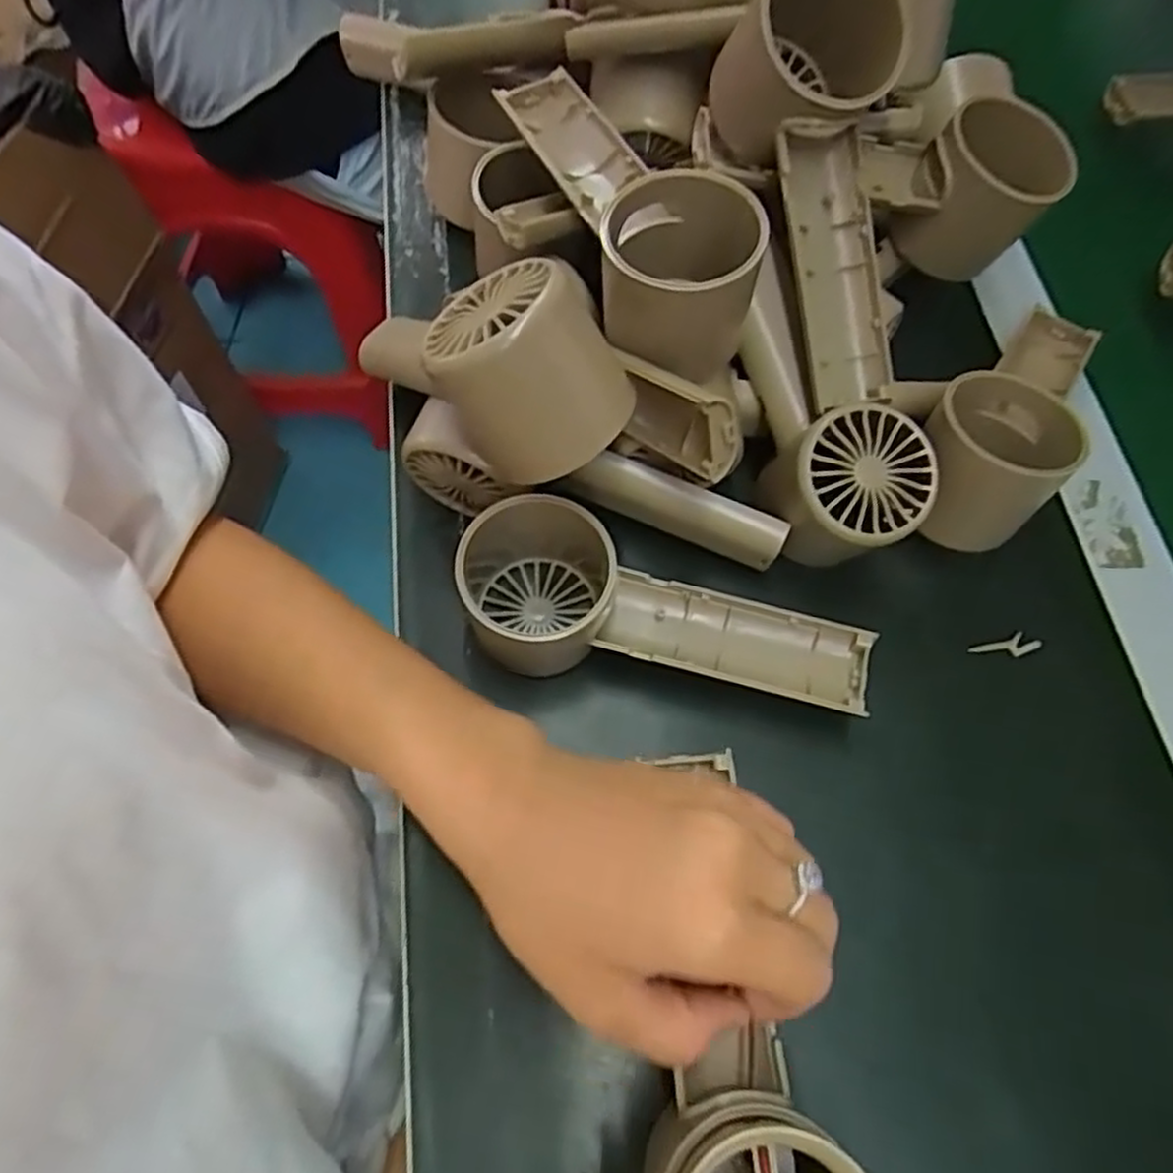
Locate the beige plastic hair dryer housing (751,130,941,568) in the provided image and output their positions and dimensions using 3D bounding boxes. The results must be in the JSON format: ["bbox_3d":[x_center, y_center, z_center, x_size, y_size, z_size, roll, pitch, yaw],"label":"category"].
[{"bbox_3d":[0.098,-0.092,0.311,0.058,0.052,0.160,-2,87,-3],"label":"beige plastic hair dryer housing"}]

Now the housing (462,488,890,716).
[{"bbox_3d":[0.027,0.005,0.296,0.163,0.053,0.065,7,65,4],"label":"housing"}]

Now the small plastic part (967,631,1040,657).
[{"bbox_3d":[0.176,0.026,0.317,0.029,0.004,0.009,-16,68,-9],"label":"small plastic part"}]

